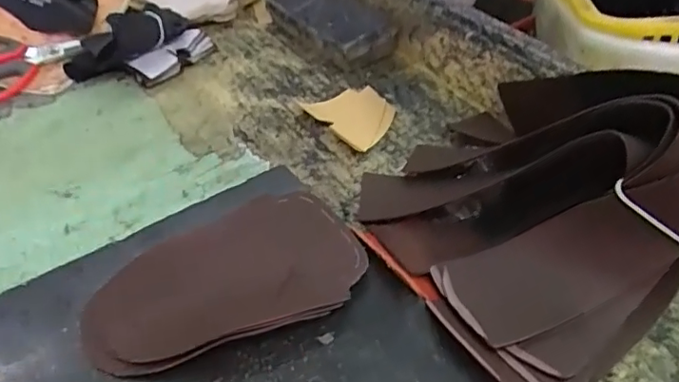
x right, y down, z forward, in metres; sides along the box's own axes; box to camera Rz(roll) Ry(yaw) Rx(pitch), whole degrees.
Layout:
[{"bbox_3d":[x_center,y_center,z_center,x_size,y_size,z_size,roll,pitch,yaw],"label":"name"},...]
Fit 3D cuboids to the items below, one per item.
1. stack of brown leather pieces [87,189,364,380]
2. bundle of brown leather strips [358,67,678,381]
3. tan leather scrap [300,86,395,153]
[{"bbox_3d":[-0.074,0.054,0.352,0.173,0.015,0.106,-21,44,-16],"label":"stack of brown leather pieces"},{"bbox_3d":[0.127,-0.022,0.377,0.194,0.106,0.257,-18,46,-16],"label":"bundle of brown leather strips"},{"bbox_3d":[0.013,-0.079,0.538,0.063,0.012,0.096,-30,47,-26],"label":"tan leather scrap"}]

